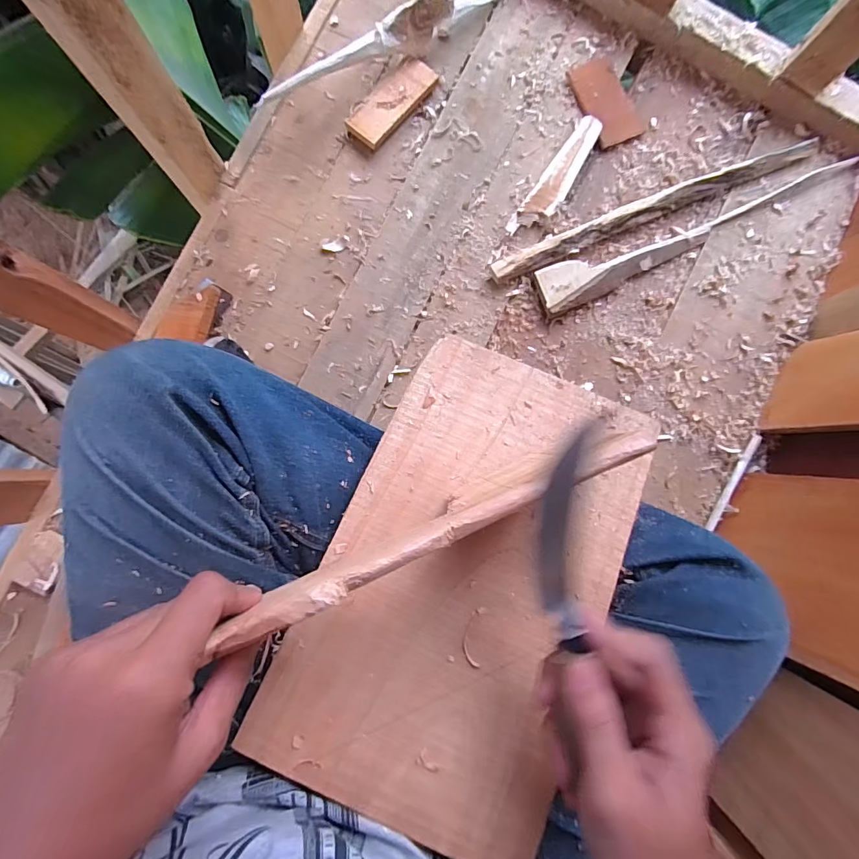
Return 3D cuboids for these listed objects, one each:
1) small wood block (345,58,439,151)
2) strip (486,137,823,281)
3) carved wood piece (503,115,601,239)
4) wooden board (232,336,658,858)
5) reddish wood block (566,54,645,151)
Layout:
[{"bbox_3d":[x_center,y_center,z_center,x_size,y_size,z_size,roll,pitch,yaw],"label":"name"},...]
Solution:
[{"bbox_3d":[-0.046,-0.386,0.520,0.049,0.016,0.117,41,86,0],"label":"small wood block"},{"bbox_3d":[0.272,-0.268,0.530,0.433,0.022,0.031,-24,88,-4],"label":"strip"},{"bbox_3d":[0.153,-0.297,0.526,0.037,0.020,0.166,35,86,0],"label":"carved wood piece"},{"bbox_3d":[0.033,0.098,0.316,0.197,0.007,0.320,24,74,3],"label":"wooden board"},{"bbox_3d":[0.217,-0.402,0.538,0.064,0.011,0.102,-23,88,-4],"label":"reddish wood block"}]

